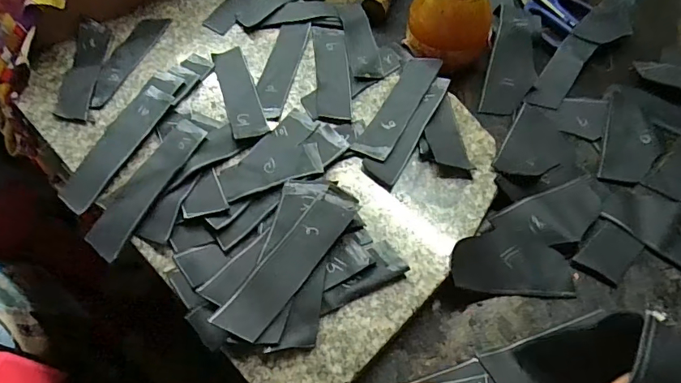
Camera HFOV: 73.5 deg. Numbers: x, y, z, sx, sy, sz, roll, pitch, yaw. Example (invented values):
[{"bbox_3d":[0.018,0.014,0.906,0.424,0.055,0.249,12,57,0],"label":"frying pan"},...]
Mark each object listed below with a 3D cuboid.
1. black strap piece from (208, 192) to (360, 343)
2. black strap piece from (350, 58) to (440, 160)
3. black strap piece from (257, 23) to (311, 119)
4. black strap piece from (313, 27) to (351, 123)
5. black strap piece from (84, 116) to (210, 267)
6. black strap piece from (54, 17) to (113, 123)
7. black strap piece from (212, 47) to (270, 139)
[{"bbox_3d":[-0.031,0.045,0.294,0.030,0.006,0.114,34,64,14],"label":"black strap piece"},{"bbox_3d":[0.049,-0.073,0.382,0.031,0.005,0.120,21,62,23],"label":"black strap piece"},{"bbox_3d":[-0.054,-0.114,0.415,0.029,0.005,0.126,9,57,6],"label":"black strap piece"},{"bbox_3d":[-0.008,-0.109,0.404,0.029,0.004,0.120,-3,57,-2],"label":"black strap piece"},{"bbox_3d":[-0.140,-0.008,0.333,0.030,0.007,0.117,20,59,13],"label":"black strap piece"},{"bbox_3d":[-0.228,-0.112,0.406,0.030,0.004,0.124,-3,57,-2],"label":"black strap piece"},{"bbox_3d":[-0.087,-0.087,0.392,0.028,0.004,0.112,-13,55,-13],"label":"black strap piece"}]

